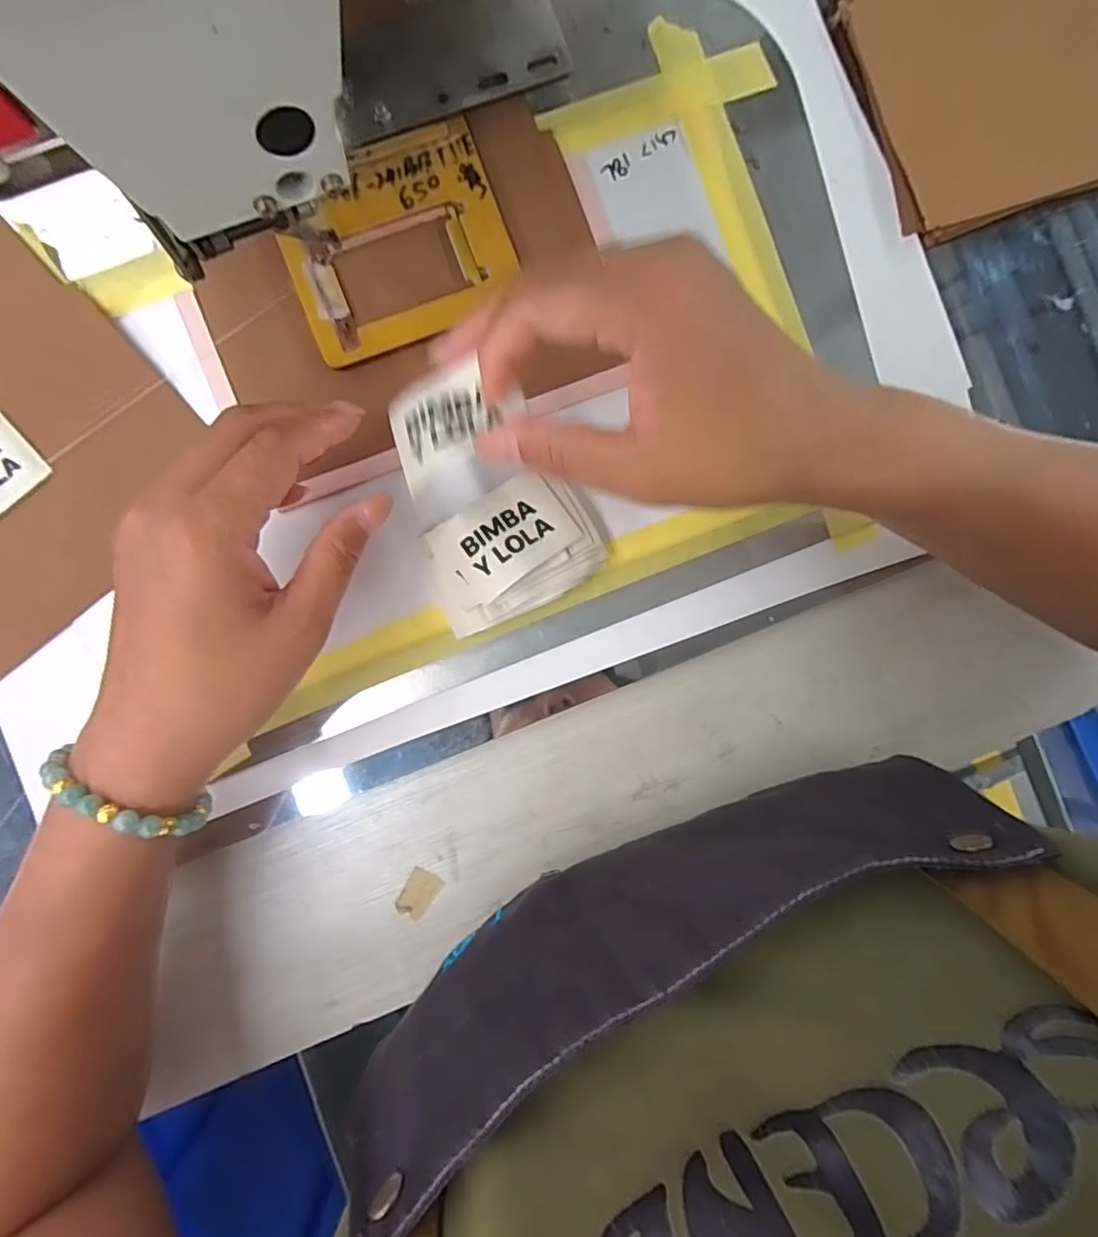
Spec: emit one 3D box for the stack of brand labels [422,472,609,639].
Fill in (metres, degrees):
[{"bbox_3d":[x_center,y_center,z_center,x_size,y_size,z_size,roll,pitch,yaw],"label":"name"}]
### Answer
[{"bbox_3d":[-0.018,-0.031,0.275,0.079,0.034,0.054,-29,90,-4],"label":"stack of brand labels"}]

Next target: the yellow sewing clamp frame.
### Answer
[{"bbox_3d":[-0.073,-0.181,0.283,0.106,0.008,0.086,-24,90,-4],"label":"yellow sewing clamp frame"}]

